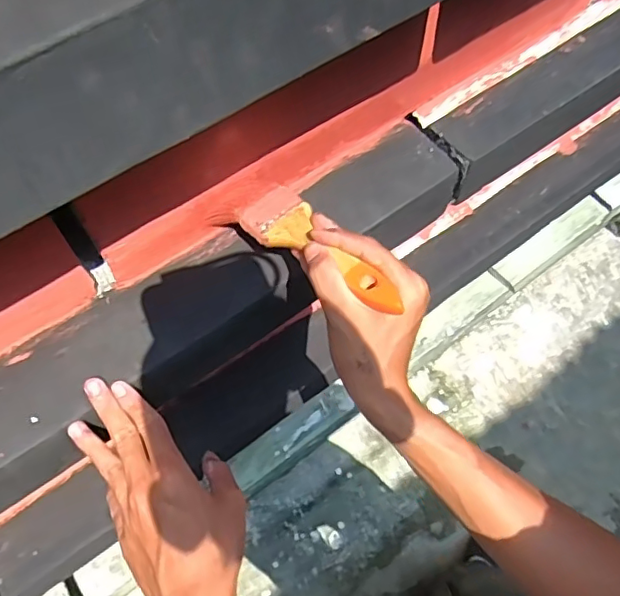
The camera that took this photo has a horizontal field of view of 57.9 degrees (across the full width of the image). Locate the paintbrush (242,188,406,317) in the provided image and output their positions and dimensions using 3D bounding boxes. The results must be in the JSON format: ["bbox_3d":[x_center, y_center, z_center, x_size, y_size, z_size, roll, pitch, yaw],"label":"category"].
[{"bbox_3d":[0.007,-0.037,0.423,0.048,0.012,0.156,-37,53,-16],"label":"paintbrush"}]

